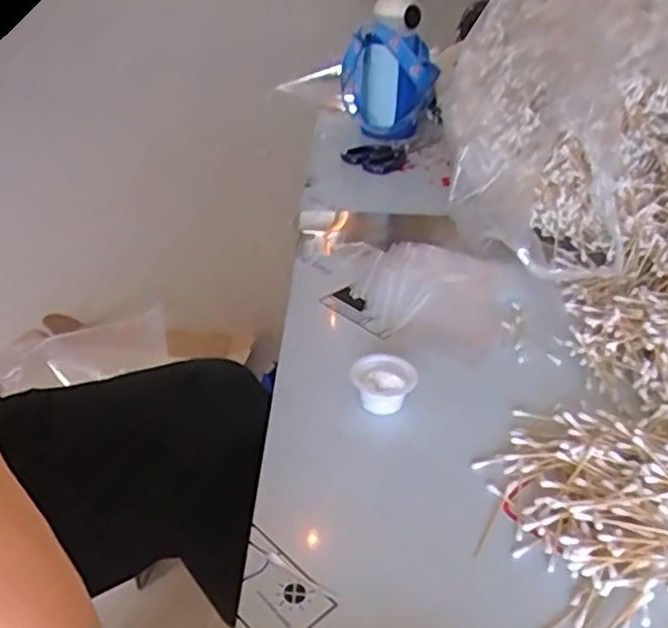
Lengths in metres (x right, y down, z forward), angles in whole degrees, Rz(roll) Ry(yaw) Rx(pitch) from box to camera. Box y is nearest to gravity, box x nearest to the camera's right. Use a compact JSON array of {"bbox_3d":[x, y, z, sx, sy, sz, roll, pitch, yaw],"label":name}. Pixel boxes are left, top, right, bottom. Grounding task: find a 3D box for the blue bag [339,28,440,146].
[{"bbox_3d":[0.083,-0.352,1.099,0.150,0.177,0.061,6,35,7],"label":"blue bag"}]

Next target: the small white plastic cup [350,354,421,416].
[{"bbox_3d":[0.041,0.059,0.572,0.048,0.031,0.048,1,34,0],"label":"small white plastic cup"}]

